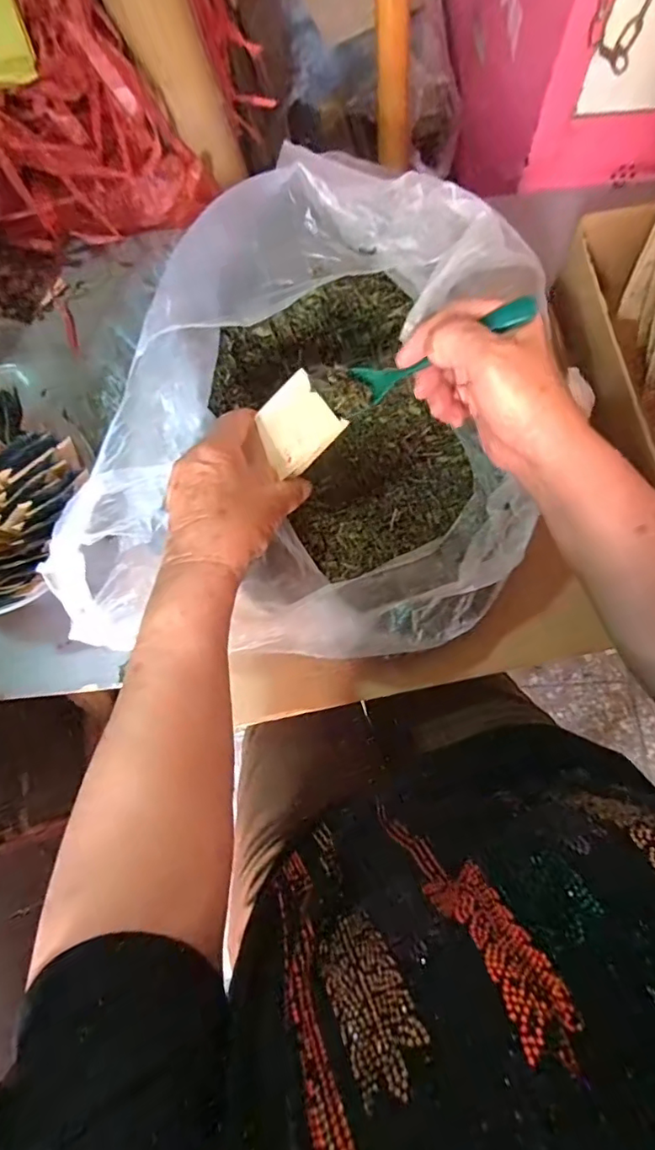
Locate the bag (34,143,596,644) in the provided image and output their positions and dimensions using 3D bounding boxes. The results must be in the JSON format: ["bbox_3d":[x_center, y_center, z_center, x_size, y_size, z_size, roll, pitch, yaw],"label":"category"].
[{"bbox_3d":[-0.010,-0.115,0.414,0.319,0.134,0.352,4,72,4],"label":"bag"}]

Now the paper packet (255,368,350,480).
[{"bbox_3d":[-0.022,-0.101,0.372,0.055,0.007,0.051,-42,83,27],"label":"paper packet"}]

